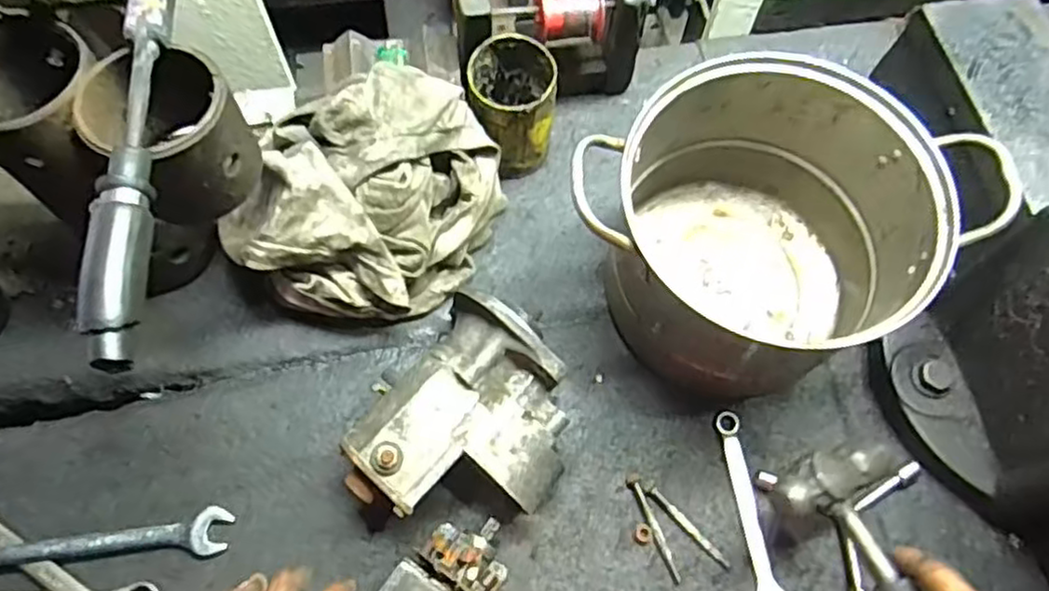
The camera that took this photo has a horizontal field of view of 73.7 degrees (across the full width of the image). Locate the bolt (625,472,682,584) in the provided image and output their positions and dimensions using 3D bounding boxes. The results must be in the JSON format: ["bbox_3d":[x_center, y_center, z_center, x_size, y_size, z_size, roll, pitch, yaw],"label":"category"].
[{"bbox_3d":[0.102,0.181,0.547,0.011,0.006,0.087,-20,70,-8],"label":"bolt"}]

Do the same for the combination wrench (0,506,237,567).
[{"bbox_3d":[-0.328,0.189,0.533,0.197,0.019,0.033,-6,68,-3],"label":"combination wrench"}]

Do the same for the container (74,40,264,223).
[{"bbox_3d":[-0.225,-0.103,0.447,0.087,0.078,0.086,36,70,14],"label":"container"}]

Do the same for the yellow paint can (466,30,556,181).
[{"bbox_3d":[-0.010,-0.166,0.626,0.070,0.107,0.075,0,68,0],"label":"yellow paint can"}]

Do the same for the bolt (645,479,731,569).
[{"bbox_3d":[0.126,0.179,0.547,0.009,0.006,0.085,-40,74,-15],"label":"bolt"}]

